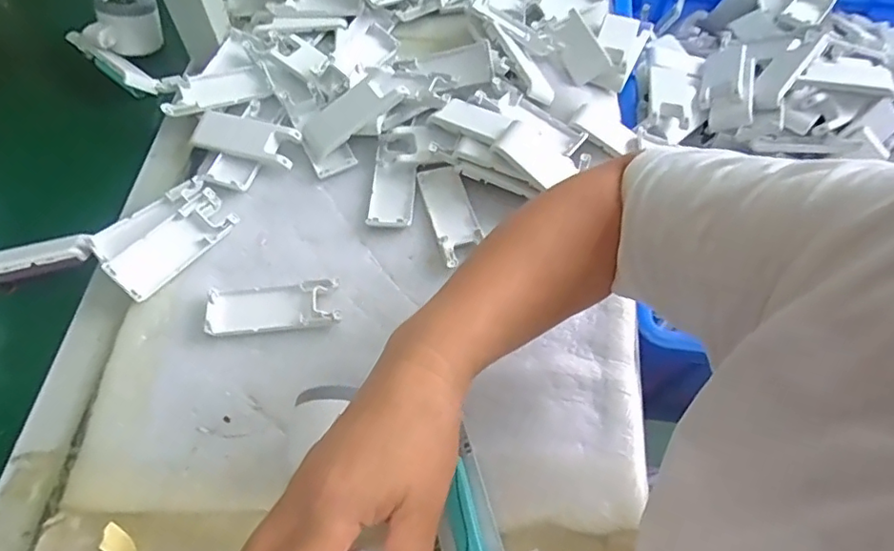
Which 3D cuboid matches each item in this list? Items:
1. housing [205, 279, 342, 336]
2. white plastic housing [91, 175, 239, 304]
[{"bbox_3d":[-0.139,0.026,0.461,0.102,0.011,0.043,-7,59,-5],"label":"housing"},{"bbox_3d":[-0.237,-0.038,0.478,0.073,0.024,0.104,37,66,20],"label":"white plastic housing"}]

